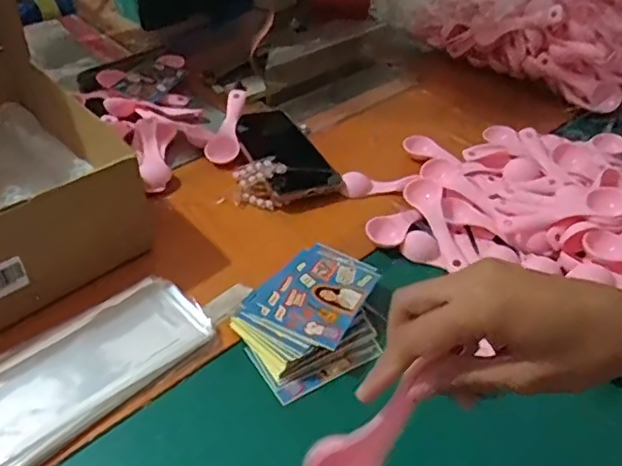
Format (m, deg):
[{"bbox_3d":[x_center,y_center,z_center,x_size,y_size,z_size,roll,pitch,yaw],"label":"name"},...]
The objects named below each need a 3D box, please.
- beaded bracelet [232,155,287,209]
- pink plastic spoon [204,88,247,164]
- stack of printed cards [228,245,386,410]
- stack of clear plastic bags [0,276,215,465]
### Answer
[{"bbox_3d":[-0.052,-0.053,0.593,0.053,0.033,0.047,-1,42,-6],"label":"beaded bracelet"},{"bbox_3d":[-0.091,-0.125,0.659,0.035,0.016,0.111,7,55,4],"label":"pink plastic spoon"},{"bbox_3d":[0.005,0.067,0.470,0.103,0.029,0.128,29,48,25],"label":"stack of printed cards"},{"bbox_3d":[-0.171,0.099,0.431,0.088,0.017,0.190,35,50,30],"label":"stack of clear plastic bags"}]

